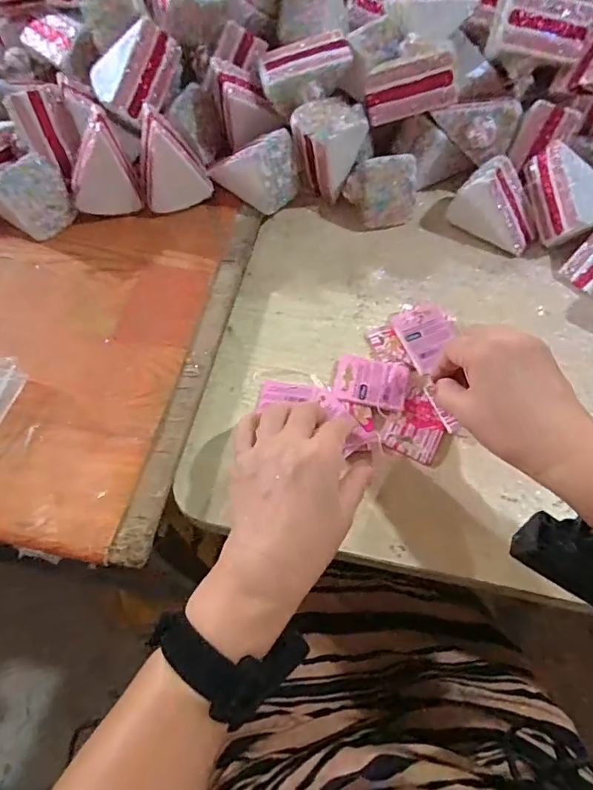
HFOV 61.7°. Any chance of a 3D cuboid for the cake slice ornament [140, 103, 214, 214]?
[{"bbox_3d":[-0.121,-0.228,0.483,0.067,0.086,0.055,-15,63,-9],"label":"cake slice ornament"}]

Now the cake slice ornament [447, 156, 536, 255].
[{"bbox_3d":[0.198,-0.186,0.509,0.065,0.091,0.048,-11,31,45],"label":"cake slice ornament"}]

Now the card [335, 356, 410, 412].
[{"bbox_3d":[0.064,-0.012,0.425,0.061,0.004,0.047,11,61,10],"label":"card"}]

